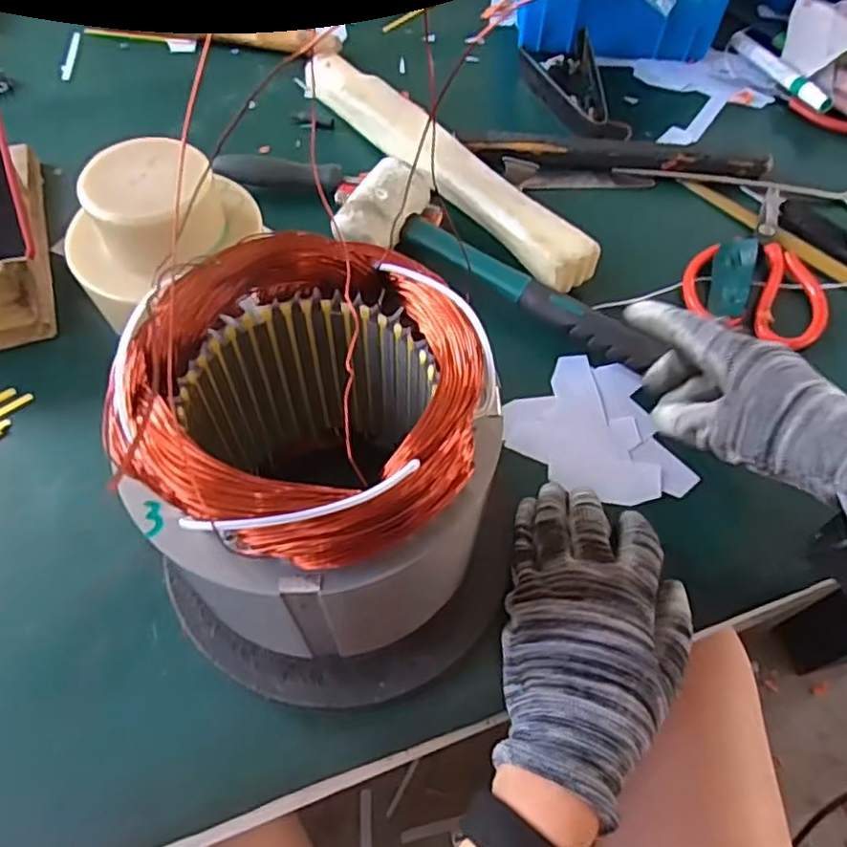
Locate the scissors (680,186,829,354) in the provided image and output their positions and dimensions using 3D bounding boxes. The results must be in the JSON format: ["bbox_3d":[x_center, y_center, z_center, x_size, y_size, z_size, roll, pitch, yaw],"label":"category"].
[{"bbox_3d":[0.260,-0.130,0.511,0.099,0.007,0.152,21,60,9],"label":"scissors"}]

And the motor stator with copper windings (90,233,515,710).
[{"bbox_3d":[-0.035,0.032,0.302,0.170,0.153,0.160,41,65,19],"label":"motor stator with copper windings"}]

